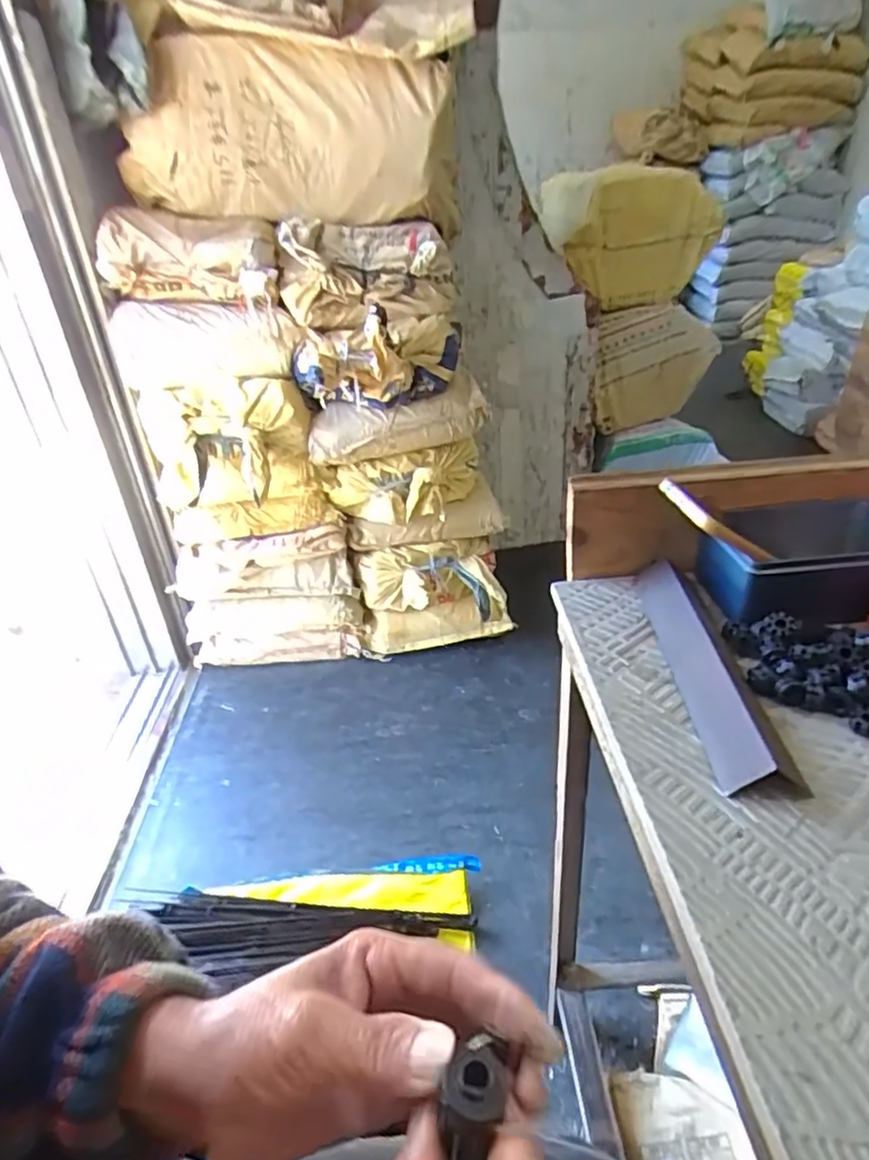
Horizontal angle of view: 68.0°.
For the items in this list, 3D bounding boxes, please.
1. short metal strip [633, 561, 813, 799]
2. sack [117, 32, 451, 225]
[{"bbox_3d":[0.199,0.055,0.468,0.052,0.035,0.236,-2,31,5],"label":"short metal strip"},{"bbox_3d":[-0.340,-1.004,1.451,0.726,0.348,0.121,-4,31,1],"label":"sack"}]

